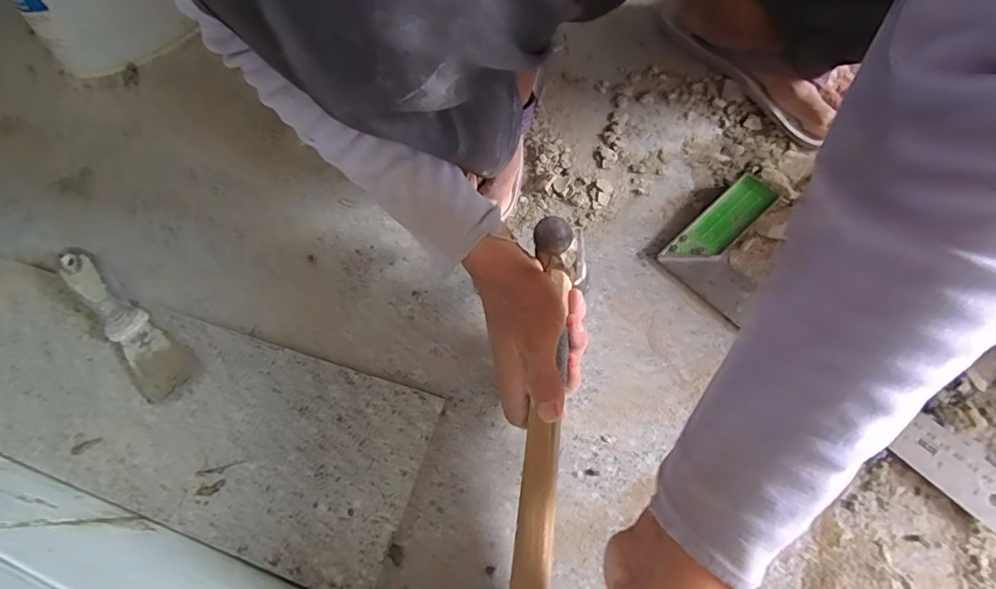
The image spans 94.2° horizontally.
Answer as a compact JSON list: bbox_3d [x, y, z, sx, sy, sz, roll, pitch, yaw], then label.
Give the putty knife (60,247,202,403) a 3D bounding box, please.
[{"bbox_3d":[-0.332,0.026,0.403,0.162,0.034,0.044,36,72,17],"label":"putty knife"}]

